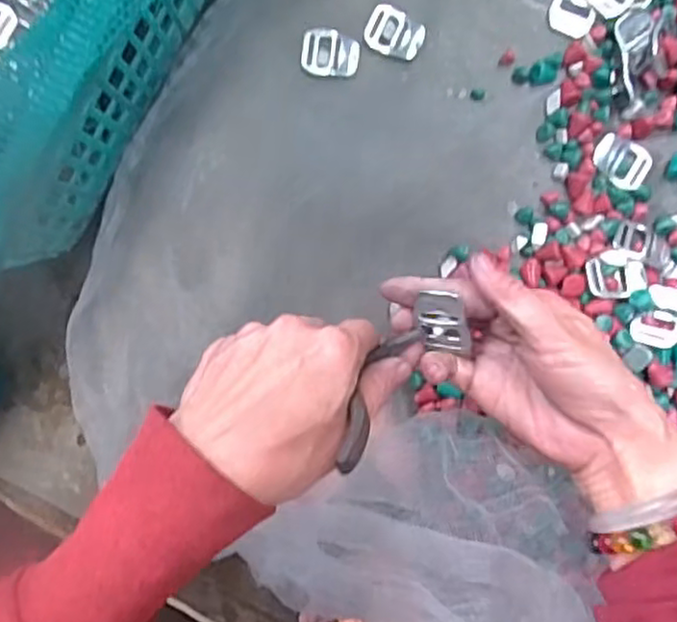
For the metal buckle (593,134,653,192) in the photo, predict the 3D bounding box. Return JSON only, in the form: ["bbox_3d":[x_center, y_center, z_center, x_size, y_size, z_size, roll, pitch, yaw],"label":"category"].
[{"bbox_3d":[0.191,-0.100,0.461,0.038,0.007,0.029,27,95,2],"label":"metal buckle"}]

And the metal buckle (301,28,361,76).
[{"bbox_3d":[-0.005,-0.177,0.466,0.038,0.007,0.031,3,93,4],"label":"metal buckle"}]

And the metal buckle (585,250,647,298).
[{"bbox_3d":[0.183,-0.024,0.447,0.038,0.007,0.032,1,80,5],"label":"metal buckle"}]

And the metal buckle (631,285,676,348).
[{"bbox_3d":[0.206,0.002,0.434,0.027,0.007,0.041,14,94,3],"label":"metal buckle"}]

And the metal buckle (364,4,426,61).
[{"bbox_3d":[0.039,-0.190,0.467,0.038,0.004,0.030,23,94,2],"label":"metal buckle"}]

